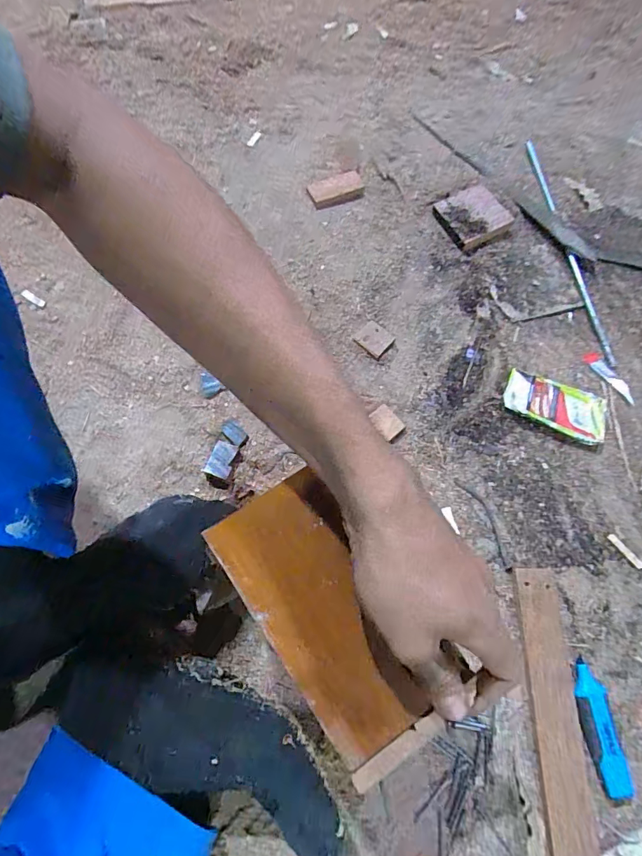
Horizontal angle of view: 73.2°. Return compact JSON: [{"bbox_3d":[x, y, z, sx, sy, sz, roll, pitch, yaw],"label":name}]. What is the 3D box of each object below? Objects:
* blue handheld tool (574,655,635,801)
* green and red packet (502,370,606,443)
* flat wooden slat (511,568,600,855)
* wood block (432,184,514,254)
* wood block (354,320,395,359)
[{"bbox_3d":[0.233,0.253,0.365,0.024,0.017,0.098,-5,69,-4],"label":"blue handheld tool"},{"bbox_3d":[0.259,-0.024,0.475,0.109,0.017,0.062,20,69,6],"label":"green and red packet"},{"bbox_3d":[0.199,0.258,0.365,0.037,0.011,0.261,-2,72,7],"label":"flat wooden slat"},{"bbox_3d":[0.206,-0.284,0.579,0.084,0.015,0.091,-32,73,-13],"label":"wood block"},{"bbox_3d":[0.064,-0.105,0.515,0.038,0.007,0.039,37,72,12],"label":"wood block"}]

